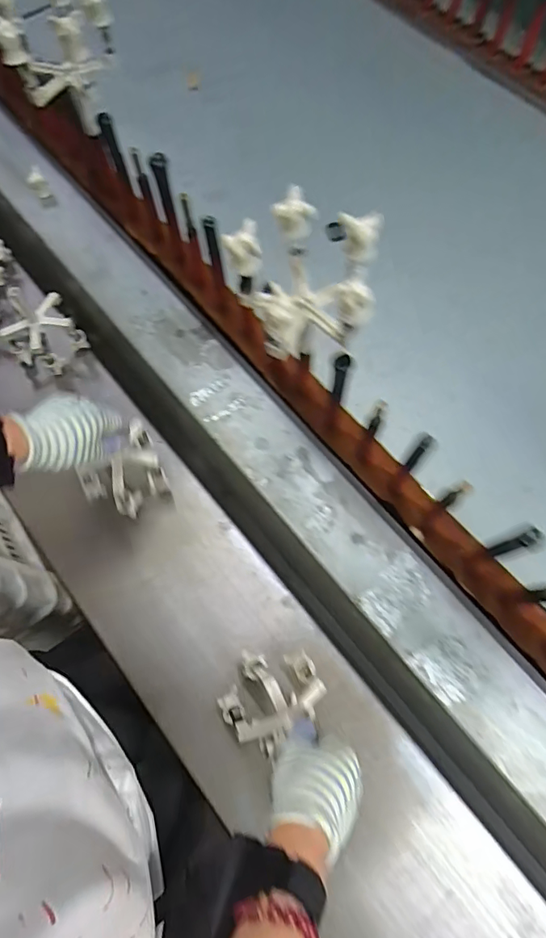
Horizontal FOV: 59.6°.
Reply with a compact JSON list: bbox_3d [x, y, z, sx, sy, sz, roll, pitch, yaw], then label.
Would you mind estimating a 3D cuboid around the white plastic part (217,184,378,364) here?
[{"bbox_3d":[0.021,-0.152,0.394,0.115,0.074,0.110,5,71,4],"label":"white plastic part"}]

